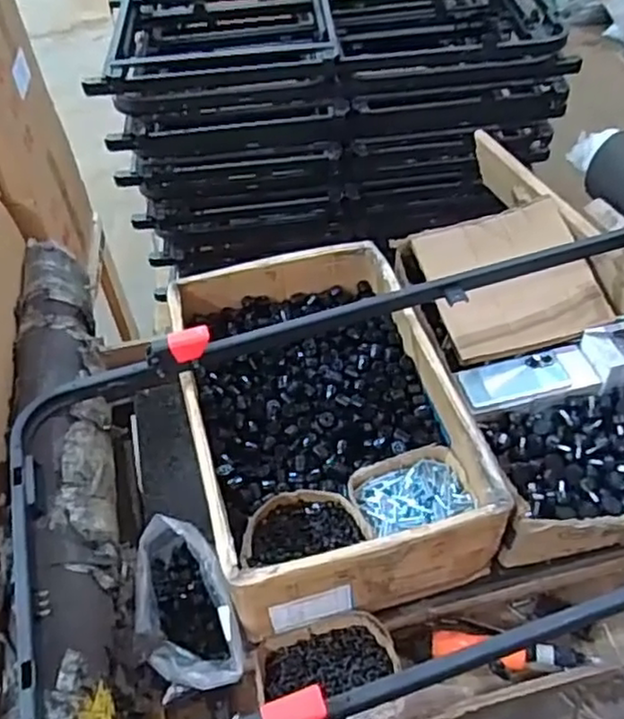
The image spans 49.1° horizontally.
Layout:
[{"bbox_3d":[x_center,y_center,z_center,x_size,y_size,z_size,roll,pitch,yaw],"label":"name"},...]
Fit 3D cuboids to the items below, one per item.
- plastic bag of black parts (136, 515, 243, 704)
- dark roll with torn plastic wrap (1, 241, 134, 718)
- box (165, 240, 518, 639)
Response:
[{"bbox_3d":[-0.157,0.309,0.860,0.112,0.107,0.211,-15,49,-8],"label":"plastic bag of black parts"},{"bbox_3d":[-0.324,0.138,0.893,0.132,0.126,0.861,-14,49,-7],"label":"dark roll with torn plastic wrap"},{"bbox_3d":[0.009,0.068,1.003,0.362,0.139,0.551,-15,49,-8],"label":"box"}]

